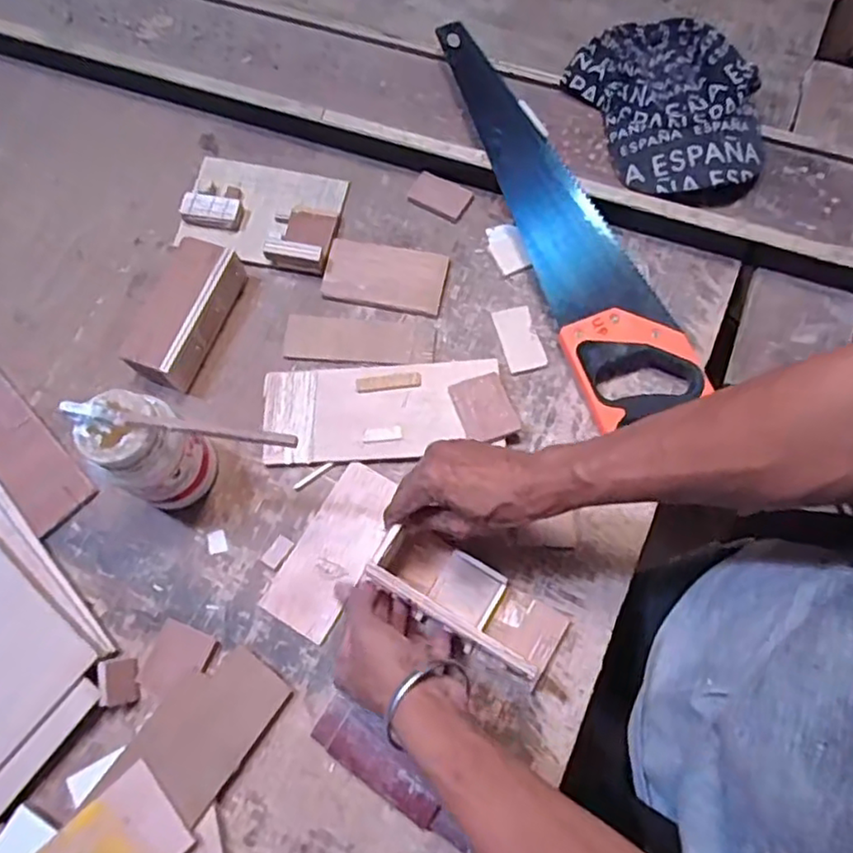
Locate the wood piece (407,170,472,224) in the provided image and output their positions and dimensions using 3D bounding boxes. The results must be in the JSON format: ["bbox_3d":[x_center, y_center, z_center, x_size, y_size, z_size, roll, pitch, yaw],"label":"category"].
[{"bbox_3d":[0.013,-0.258,0.723,0.069,0.012,0.041,33,74,11],"label":"wood piece"}]

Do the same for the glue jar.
[{"bbox_3d":[-0.240,0.022,0.561,0.078,0.145,0.078,25,73,11],"label":"glue jar"}]

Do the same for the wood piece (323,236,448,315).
[{"bbox_3d":[-0.044,-0.162,0.690,0.126,0.009,0.073,10,71,4],"label":"wood piece"}]

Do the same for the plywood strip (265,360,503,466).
[{"bbox_3d":[-0.049,-0.017,0.634,0.224,0.010,0.098,-5,68,5],"label":"plywood strip"}]

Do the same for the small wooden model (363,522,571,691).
[{"bbox_3d":[0.038,0.145,0.541,0.166,0.076,0.068,32,73,11],"label":"small wooden model"}]

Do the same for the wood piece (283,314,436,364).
[{"bbox_3d":[-0.069,-0.090,0.667,0.153,0.004,0.048,4,70,2],"label":"wood piece"}]

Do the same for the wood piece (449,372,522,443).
[{"bbox_3d":[0.057,-0.017,0.621,0.053,0.006,0.065,-19,70,-2],"label":"wood piece"}]

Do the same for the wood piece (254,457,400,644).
[{"bbox_3d":[-0.084,0.111,0.595,0.068,0.006,0.156,27,74,14],"label":"wood piece"}]

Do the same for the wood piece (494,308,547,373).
[{"bbox_3d":[0.096,-0.090,0.661,0.038,0.004,0.070,-13,71,-5],"label":"wood piece"}]

